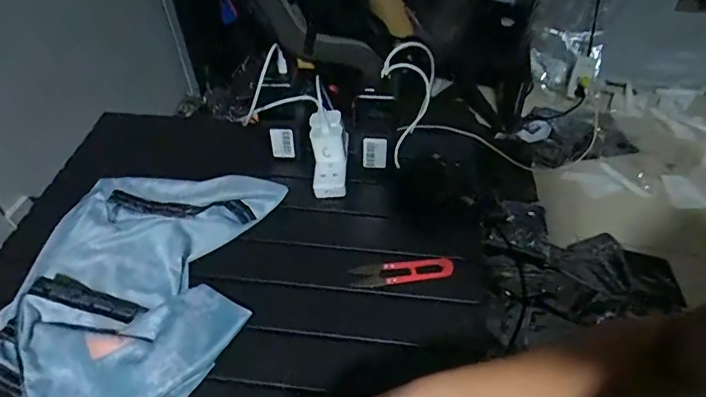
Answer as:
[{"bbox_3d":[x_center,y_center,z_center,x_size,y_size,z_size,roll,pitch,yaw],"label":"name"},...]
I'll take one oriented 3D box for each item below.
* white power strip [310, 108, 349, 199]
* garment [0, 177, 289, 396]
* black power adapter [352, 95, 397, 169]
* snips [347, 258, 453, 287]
[{"bbox_3d":[-0.030,-0.059,0.639,0.047,0.025,0.113,-3,91,-2],"label":"white power strip"},{"bbox_3d":[-0.245,0.098,0.533,0.260,0.033,0.326,4,48,5],"label":"garment"},{"bbox_3d":[0.028,-0.084,0.614,0.055,0.120,0.024,-1,48,0],"label":"black power adapter"},{"bbox_3d":[0.056,0.083,0.552,0.113,0.016,0.028,-4,48,-2],"label":"snips"}]

